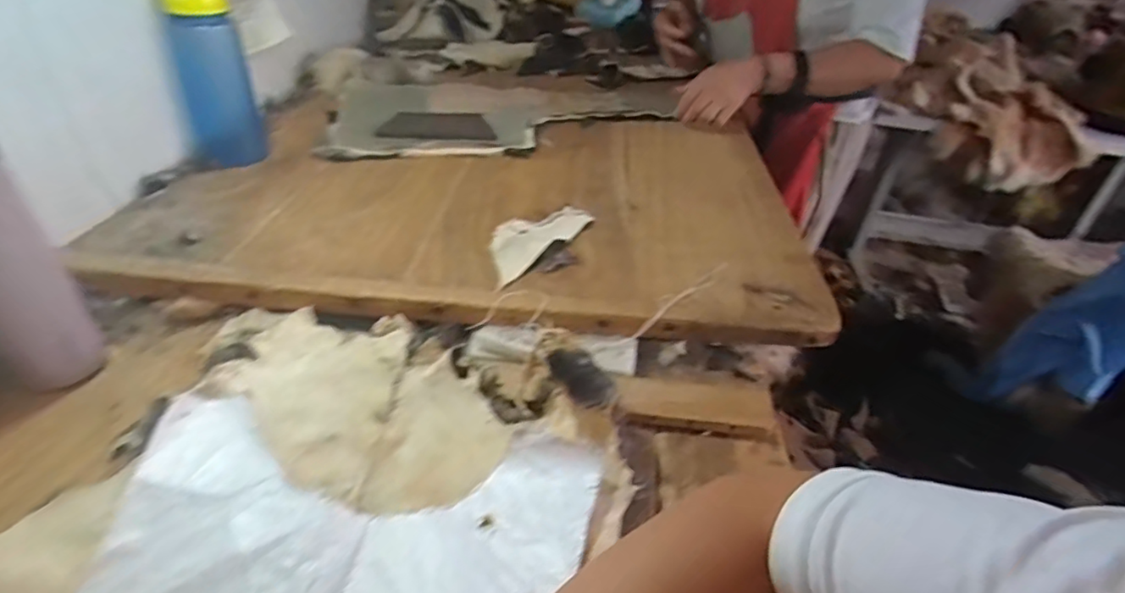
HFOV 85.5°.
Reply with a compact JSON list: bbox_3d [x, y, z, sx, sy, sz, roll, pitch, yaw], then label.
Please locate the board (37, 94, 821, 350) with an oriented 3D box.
[{"bbox_3d":[-0.097,-0.144,0.777,0.742,0.019,0.518,5,37,1],"label":"board"}]

